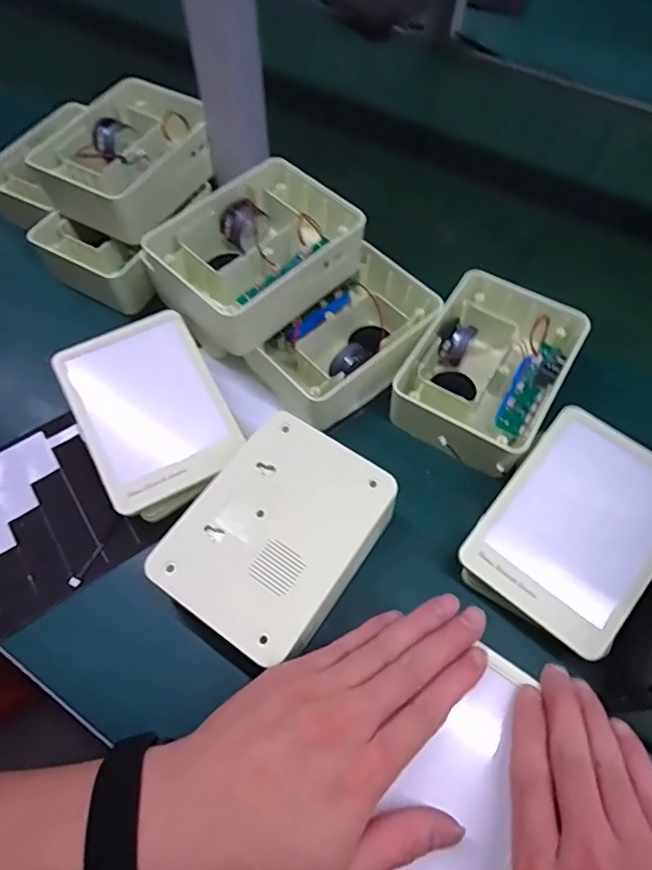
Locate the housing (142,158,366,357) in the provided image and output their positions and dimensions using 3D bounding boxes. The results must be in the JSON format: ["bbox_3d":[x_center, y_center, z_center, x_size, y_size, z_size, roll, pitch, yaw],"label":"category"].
[{"bbox_3d":[-0.054,-0.141,0.425,0.150,0.061,0.109,-39,67,-20],"label":"housing"}]

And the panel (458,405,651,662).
[{"bbox_3d":[0.165,0.057,0.345,0.101,0.005,0.137,36,78,18],"label":"panel"}]

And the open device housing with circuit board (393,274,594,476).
[{"bbox_3d":[0.127,-0.049,0.423,0.108,0.049,0.157,29,64,16],"label":"open device housing with circuit board"}]

